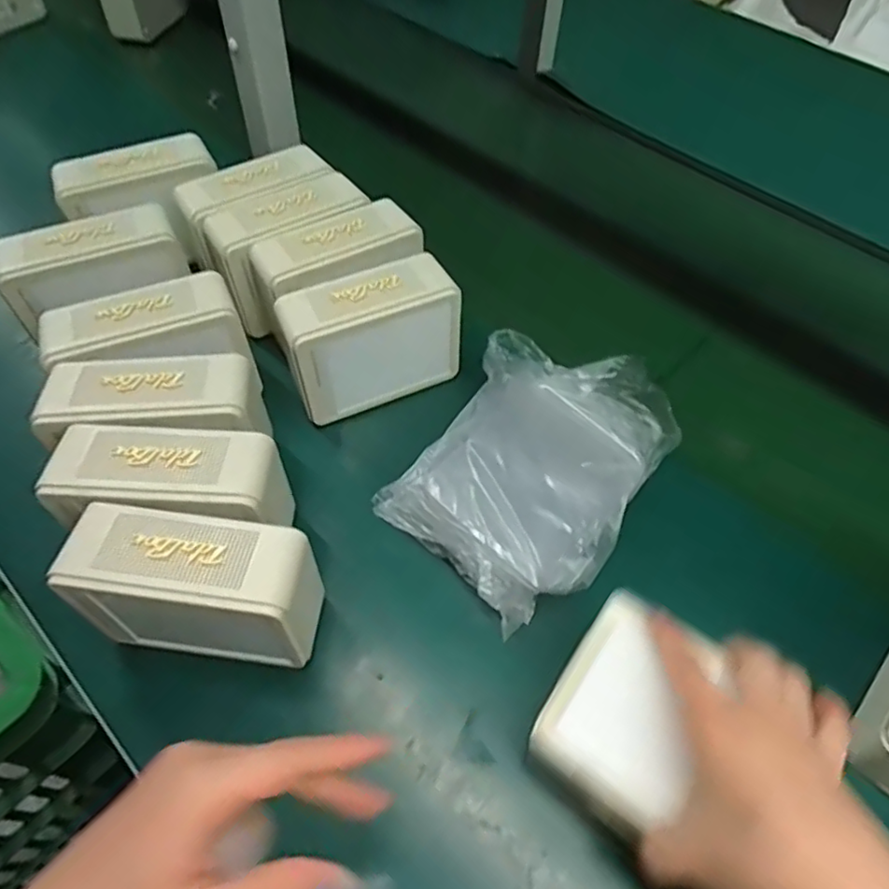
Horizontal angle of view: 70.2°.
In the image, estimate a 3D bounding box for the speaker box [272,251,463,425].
[{"bbox_3d":[-0.061,-0.085,0.522,0.145,0.101,0.062,-22,58,-16],"label":"speaker box"}]

